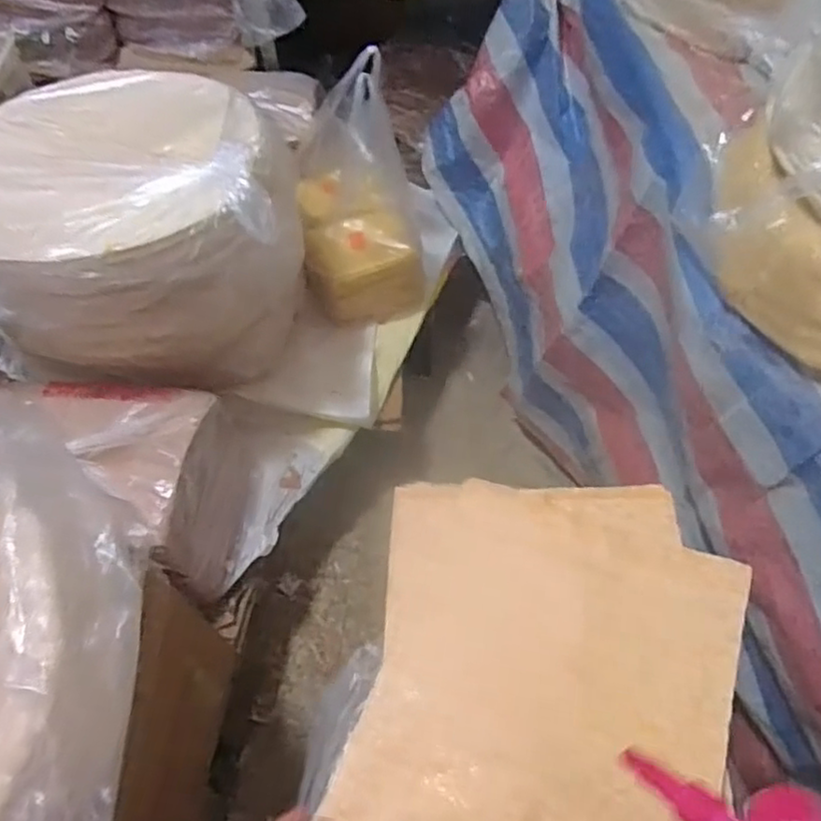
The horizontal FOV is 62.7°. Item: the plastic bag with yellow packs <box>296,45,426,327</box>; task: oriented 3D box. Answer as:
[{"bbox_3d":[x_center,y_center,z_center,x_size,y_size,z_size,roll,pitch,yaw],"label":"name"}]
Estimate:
[{"bbox_3d":[-0.110,-0.457,1.449,0.257,0.535,0.231,-7,20,-3],"label":"plastic bag with yellow packs"}]

